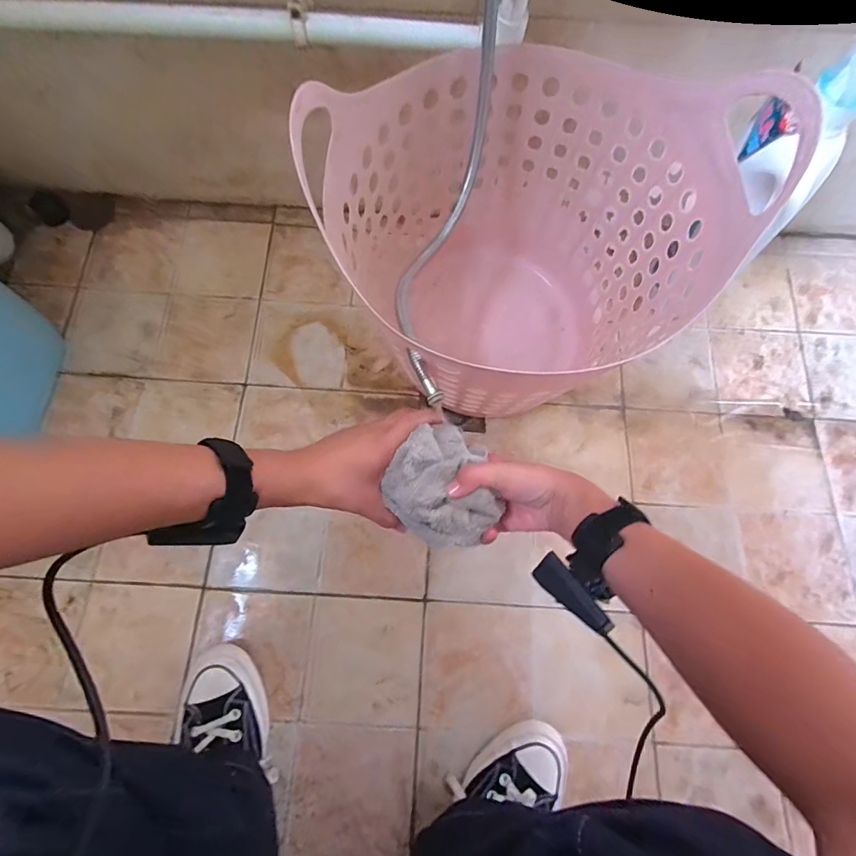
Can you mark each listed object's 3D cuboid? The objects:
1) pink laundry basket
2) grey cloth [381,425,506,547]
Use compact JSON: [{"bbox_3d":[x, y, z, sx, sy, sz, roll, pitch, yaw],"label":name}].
[{"bbox_3d":[0.099,-0.211,0.531,0.361,0.364,0.354,0,73,0],"label":"pink laundry basket"},{"bbox_3d":[0.016,0.053,0.386,0.102,0.043,0.095,37,77,9],"label":"grey cloth"}]

